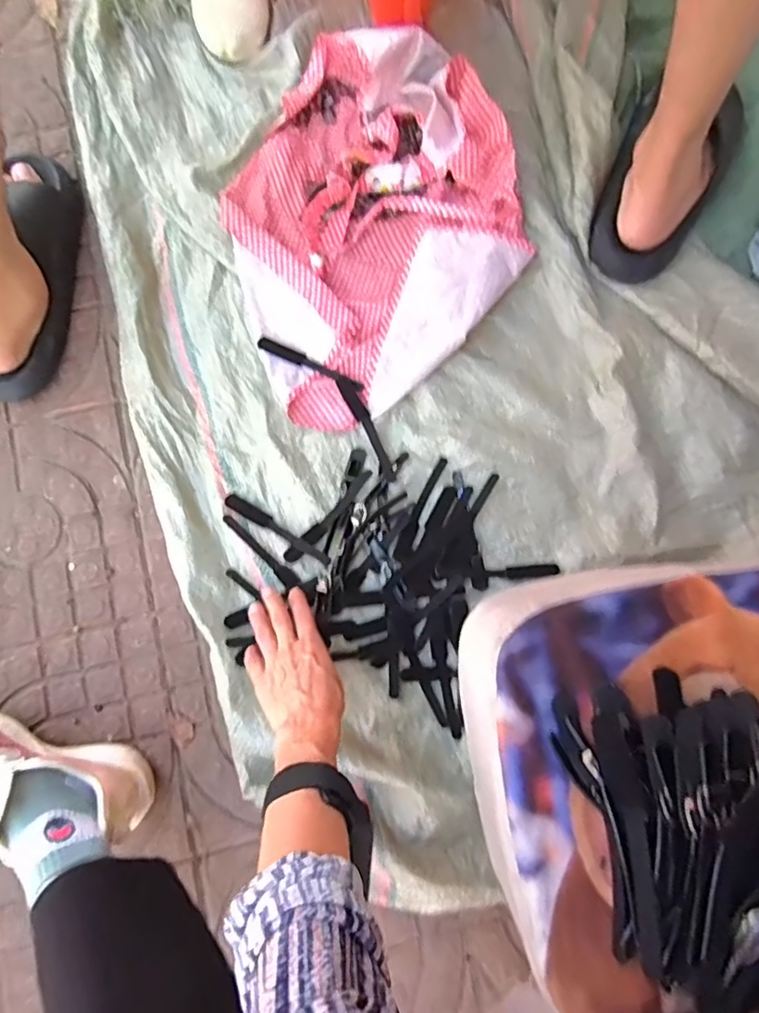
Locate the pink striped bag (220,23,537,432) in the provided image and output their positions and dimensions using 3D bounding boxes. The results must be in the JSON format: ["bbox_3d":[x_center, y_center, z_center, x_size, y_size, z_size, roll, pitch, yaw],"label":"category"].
[{"bbox_3d":[-0.013,-0.344,0.648,0.329,0.079,0.433,-20,81,-4],"label":"pink striped bag"}]

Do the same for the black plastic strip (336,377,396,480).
[{"bbox_3d":[-0.013,-0.089,0.626,0.017,0.021,0.128,-27,79,-5],"label":"black plastic strip"}]

